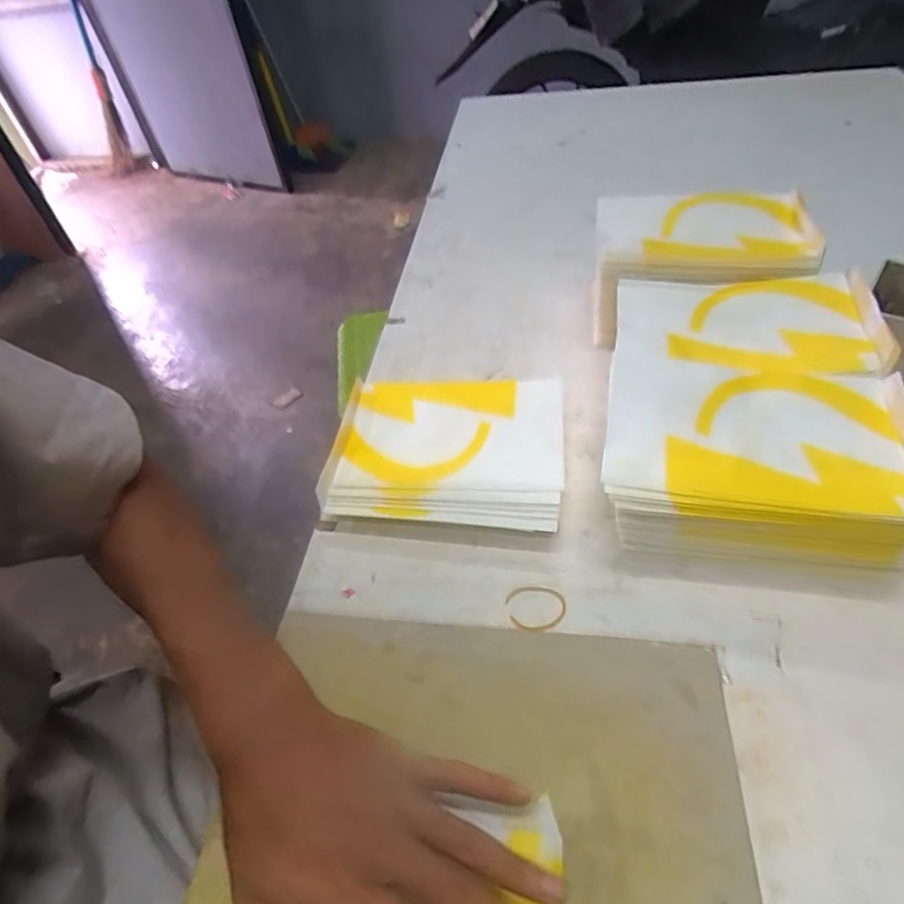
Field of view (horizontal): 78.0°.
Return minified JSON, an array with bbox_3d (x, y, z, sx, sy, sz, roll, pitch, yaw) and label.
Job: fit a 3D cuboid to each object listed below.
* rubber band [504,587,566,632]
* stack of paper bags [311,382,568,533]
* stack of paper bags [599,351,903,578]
[{"bbox_3d":[0.057,0.104,0.375,0.039,0.004,0.031,-3,47,4],"label":"rubber band"},{"bbox_3d":[-0.003,-0.001,0.458,0.184,0.041,0.145,3,48,9],"label":"stack of paper bags"},{"bbox_3d":[0.200,0.013,0.389,0.184,0.088,0.125,7,49,13],"label":"stack of paper bags"}]

